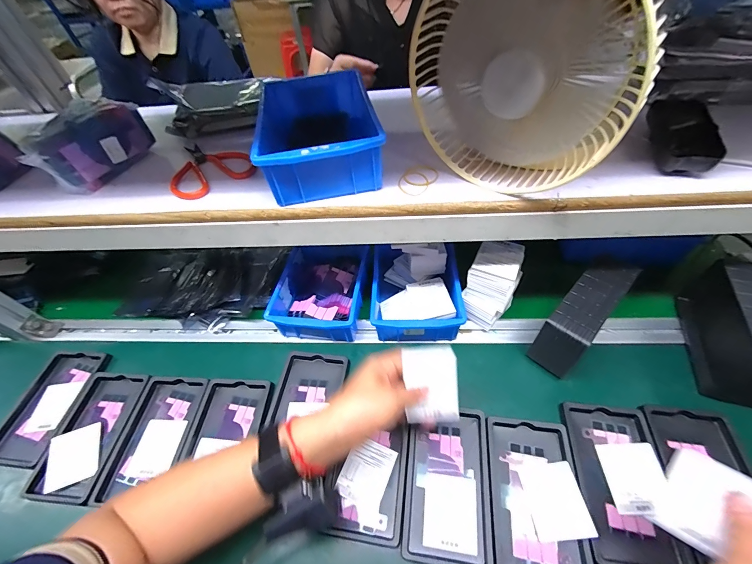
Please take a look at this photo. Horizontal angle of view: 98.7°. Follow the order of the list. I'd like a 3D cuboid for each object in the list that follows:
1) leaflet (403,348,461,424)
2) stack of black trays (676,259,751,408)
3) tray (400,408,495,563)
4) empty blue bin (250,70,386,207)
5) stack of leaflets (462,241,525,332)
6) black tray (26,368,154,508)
[{"bbox_3d":[0.060,0.110,0.348,0.057,0.004,0.079,-2,84,-5],"label":"leaflet"},{"bbox_3d":[0.473,0.065,0.419,0.066,0.101,0.175,11,53,15],"label":"stack of black trays"},{"bbox_3d":[0.084,0.232,0.377,0.092,0.014,0.153,3,51,9],"label":"tray"},{"bbox_3d":[-0.071,-0.176,0.390,0.132,0.062,0.194,-13,51,-4],"label":"empty blue bin"},{"bbox_3d":[0.173,0.007,0.483,0.060,0.122,0.084,28,59,26],"label":"stack of leaflets"},{"bbox_3d":[-0.387,0.204,0.441,0.091,0.015,0.158,3,51,9],"label":"black tray"}]

